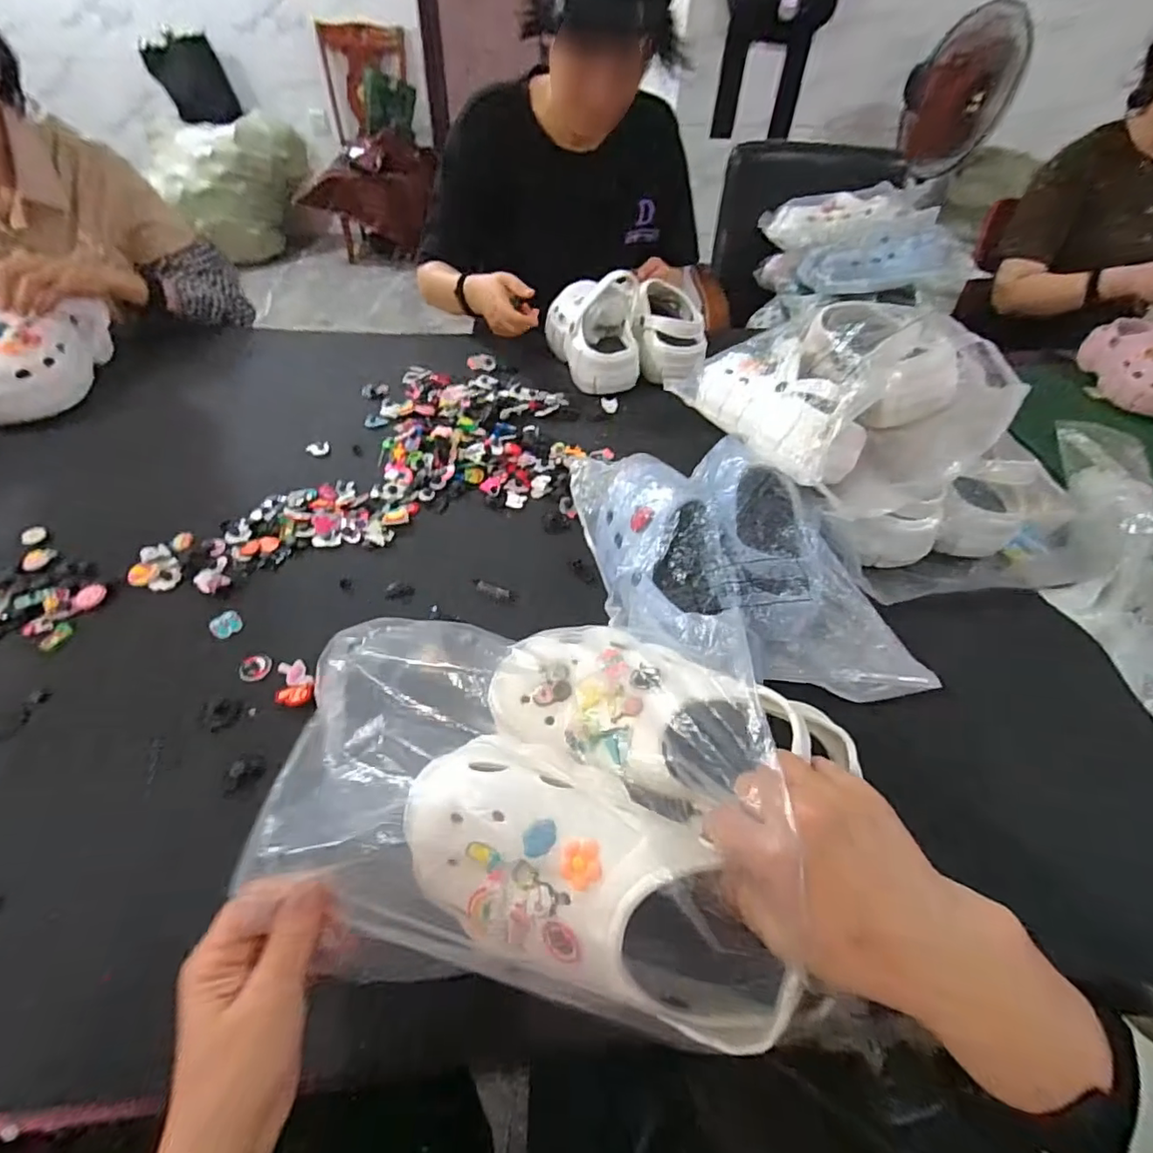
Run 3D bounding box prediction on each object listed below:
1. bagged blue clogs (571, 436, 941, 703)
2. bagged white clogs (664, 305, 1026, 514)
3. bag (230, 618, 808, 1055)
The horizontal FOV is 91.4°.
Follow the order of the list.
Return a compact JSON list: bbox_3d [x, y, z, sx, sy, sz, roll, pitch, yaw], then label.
[{"bbox_3d":[0.132,-0.034,0.531,0.215,0.109,0.348,-18,51,-18],"label":"bagged blue clogs"},{"bbox_3d":[0.279,-0.210,0.604,0.210,0.148,0.269,-12,50,-14],"label":"bagged white clogs"},{"bbox_3d":[-0.036,0.115,0.345,0.282,0.084,0.237,4,48,1],"label":"bag"}]

